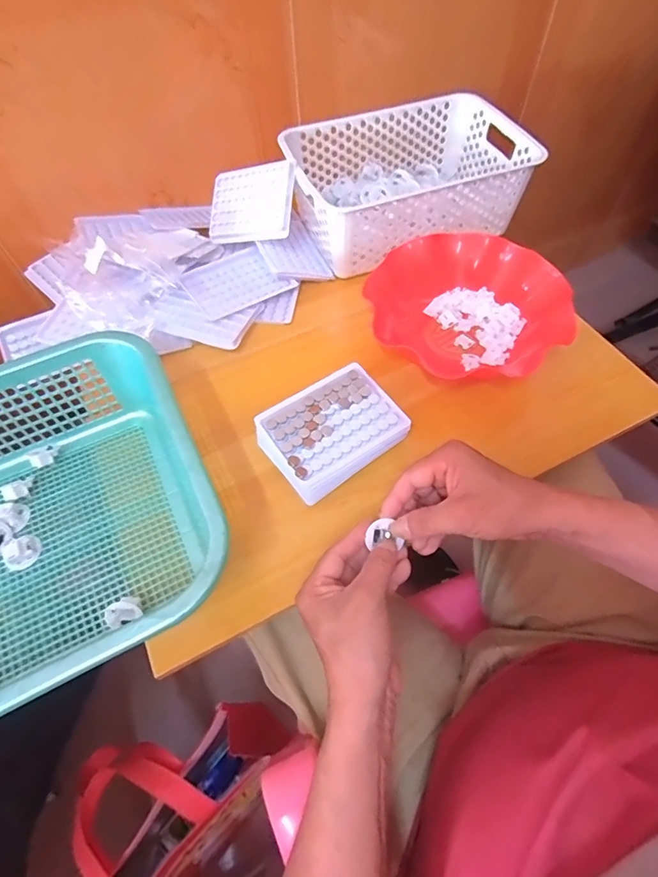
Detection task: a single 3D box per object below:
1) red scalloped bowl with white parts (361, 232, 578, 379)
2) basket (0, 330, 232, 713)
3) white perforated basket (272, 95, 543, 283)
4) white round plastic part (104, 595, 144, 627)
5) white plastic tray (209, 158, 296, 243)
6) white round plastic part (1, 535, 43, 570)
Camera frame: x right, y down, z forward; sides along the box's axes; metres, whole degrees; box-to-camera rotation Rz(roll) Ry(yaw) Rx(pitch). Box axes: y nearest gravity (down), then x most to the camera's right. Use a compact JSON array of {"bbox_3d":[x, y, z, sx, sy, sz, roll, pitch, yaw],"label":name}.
[{"bbox_3d":[0.159,-0.166,0.548,0.226,0.064,0.193,-4,60,-1],"label":"red scalloped bowl with white parts"},{"bbox_3d":[-0.293,0.092,0.388,0.385,0.106,0.300,-25,62,-13],"label":"basket"},{"bbox_3d":[0.104,-0.359,0.629,0.305,0.099,0.201,-21,61,-11],"label":"white perforated basket"},{"bbox_3d":[-0.177,0.149,0.391,0.030,0.018,0.024,-18,61,-9],"label":"white round plastic part"},{"bbox_3d":[-0.102,-0.308,0.591,0.126,0.014,0.093,7,96,25],"label":"white plastic tray"},{"bbox_3d":[-0.290,0.107,0.425,0.029,0.015,0.031,-1,60,1],"label":"white round plastic part"}]

